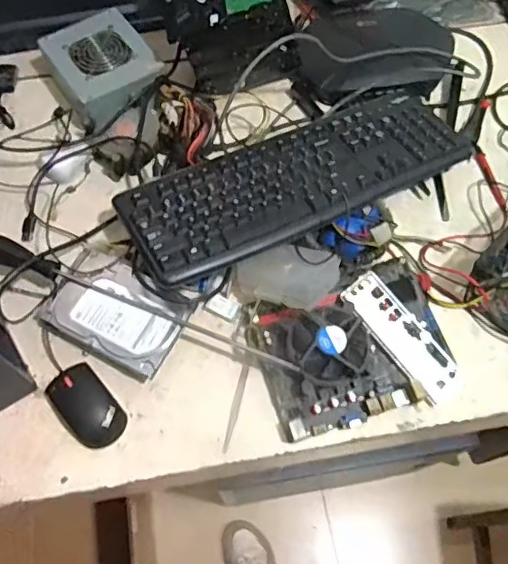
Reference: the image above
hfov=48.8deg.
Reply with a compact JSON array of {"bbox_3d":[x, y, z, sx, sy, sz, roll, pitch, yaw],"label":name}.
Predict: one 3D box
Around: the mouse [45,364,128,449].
[{"bbox_3d":[-0.186,0.138,0.623,0.058,0.028,0.094,-39,72,-17],"label":"mouse"}]

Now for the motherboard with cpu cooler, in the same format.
[{"bbox_3d":[0.079,0.080,0.635,0.148,0.058,0.177,-22,67,-11],"label":"motherboard with cpu cooler"}]

